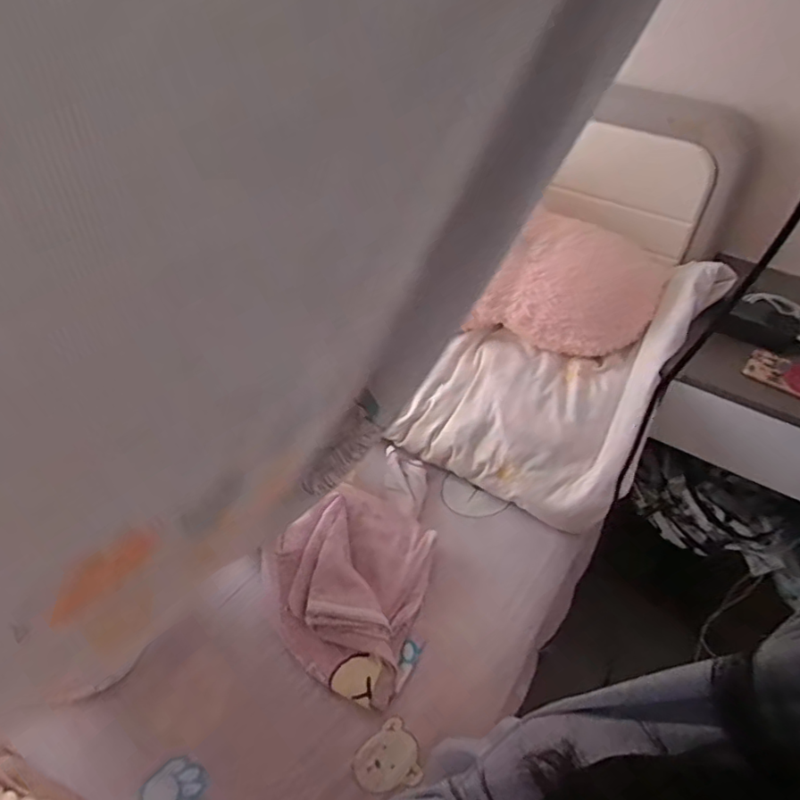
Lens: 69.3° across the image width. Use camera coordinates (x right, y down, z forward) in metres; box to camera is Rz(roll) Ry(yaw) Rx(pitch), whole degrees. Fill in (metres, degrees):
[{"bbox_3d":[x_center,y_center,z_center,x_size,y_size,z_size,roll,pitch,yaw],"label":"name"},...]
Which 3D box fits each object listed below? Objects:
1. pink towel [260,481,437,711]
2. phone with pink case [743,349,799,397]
[{"bbox_3d":[-0.104,0.298,0.993,0.280,0.128,0.326,12,48,11],"label":"pink towel"},{"bbox_3d":[0.707,-0.040,1.034,0.167,0.006,0.084,27,58,12],"label":"phone with pink case"}]

